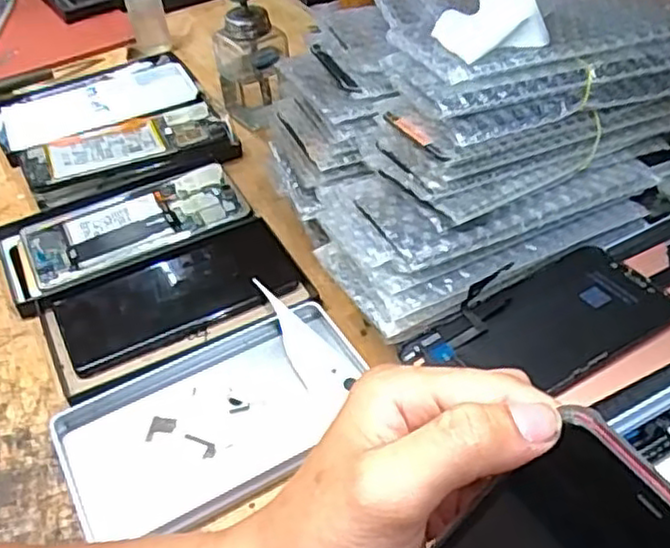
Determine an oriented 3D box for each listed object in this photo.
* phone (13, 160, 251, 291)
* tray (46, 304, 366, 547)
[{"bbox_3d":[-0.152,-0.039,0.541,0.164,0.009,0.078,-22,47,-16],"label":"phone"},{"bbox_3d":[-0.069,0.088,0.429,0.185,0.022,0.098,-25,47,-19],"label":"tray"}]

